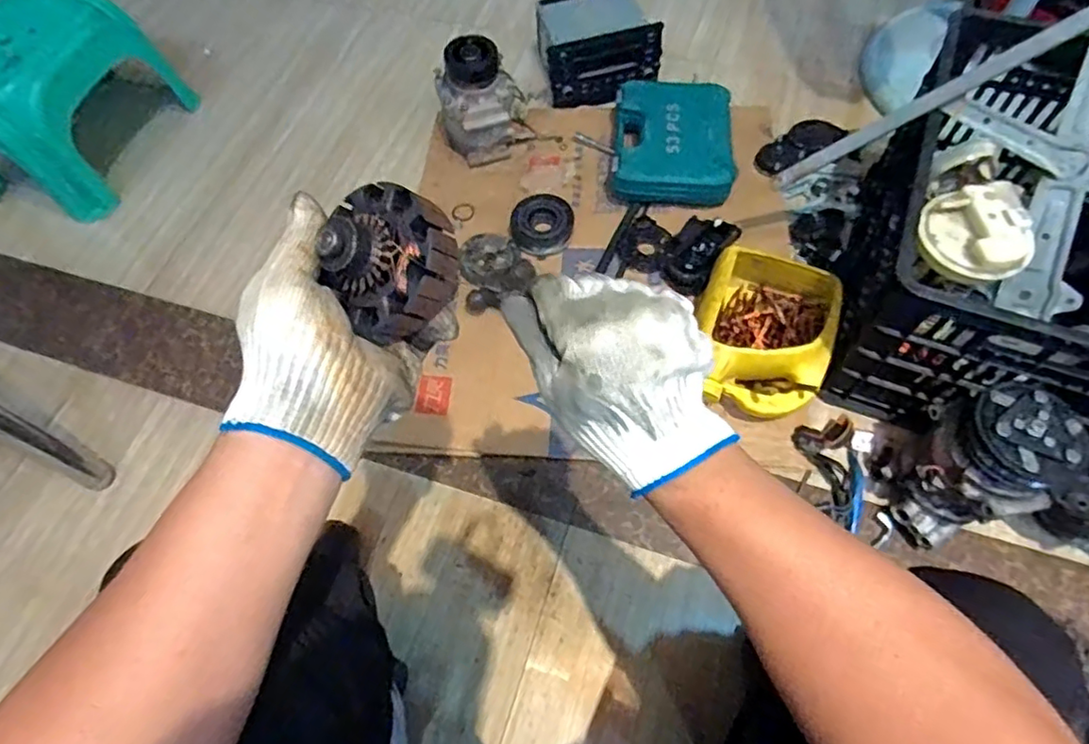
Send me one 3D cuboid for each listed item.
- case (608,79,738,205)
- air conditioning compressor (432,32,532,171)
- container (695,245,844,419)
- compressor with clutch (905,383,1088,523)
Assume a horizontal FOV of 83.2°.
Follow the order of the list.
[{"bbox_3d":[0.221,-0.397,1.068,0.206,0.073,0.248,0,63,4],"label":"case"},{"bbox_3d":[-0.108,-0.473,1.070,0.158,0.184,0.112,-12,63,-2],"label":"air conditioning compressor"},{"bbox_3d":[0.301,-0.050,0.851,0.175,0.095,0.216,16,65,12],"label":"container"},{"bbox_3d":[0.502,0.102,0.704,0.116,0.163,0.120,25,67,15],"label":"compressor with clutch"}]

